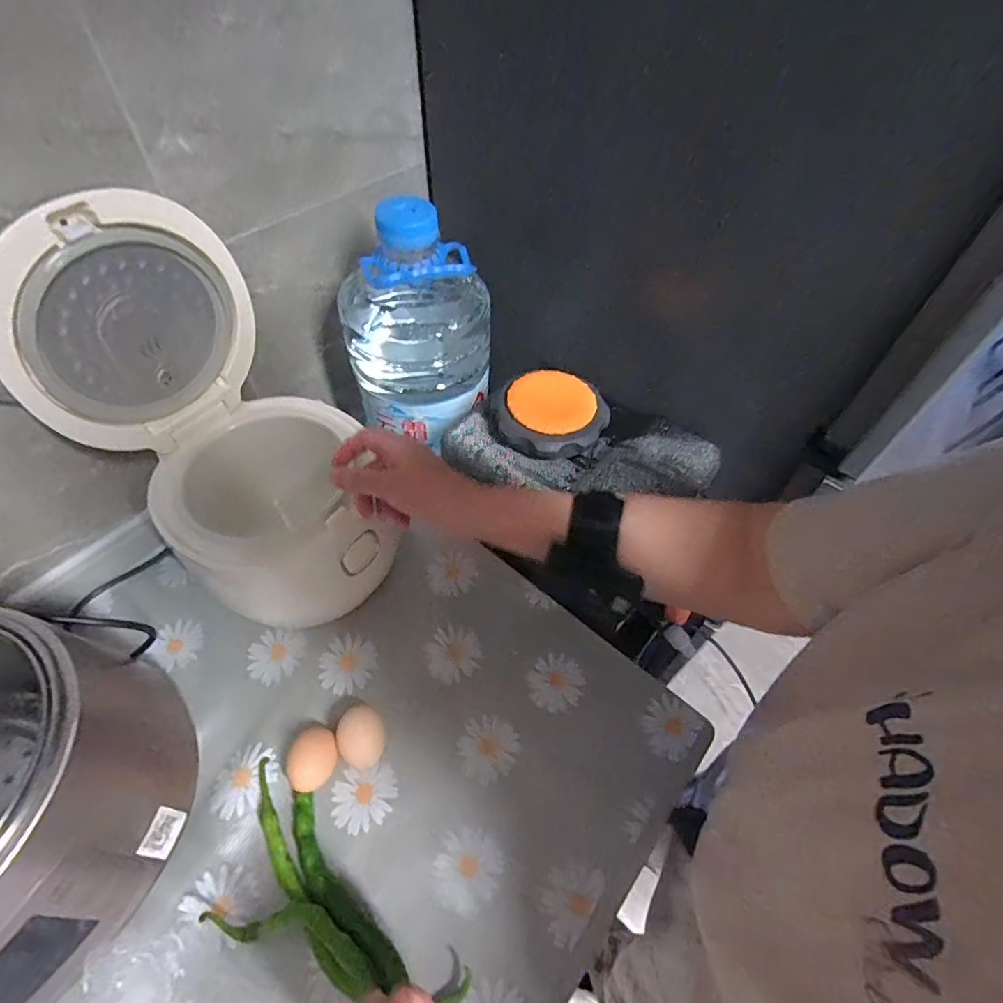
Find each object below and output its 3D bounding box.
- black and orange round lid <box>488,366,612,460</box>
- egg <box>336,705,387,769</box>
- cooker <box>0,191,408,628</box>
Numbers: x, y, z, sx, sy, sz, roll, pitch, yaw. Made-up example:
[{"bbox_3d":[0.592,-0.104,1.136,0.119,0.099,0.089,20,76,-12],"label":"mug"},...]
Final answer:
[{"bbox_3d":[0.050,-0.093,0.543,0.127,0.041,0.106,23,56,14],"label":"black and orange round lid"},{"bbox_3d":[-0.131,0.224,0.483,0.041,0.040,0.051,-11,55,-11],"label":"egg"},{"bbox_3d":[-0.224,-0.048,0.440,0.219,0.323,0.192,37,60,22],"label":"cooker"}]

